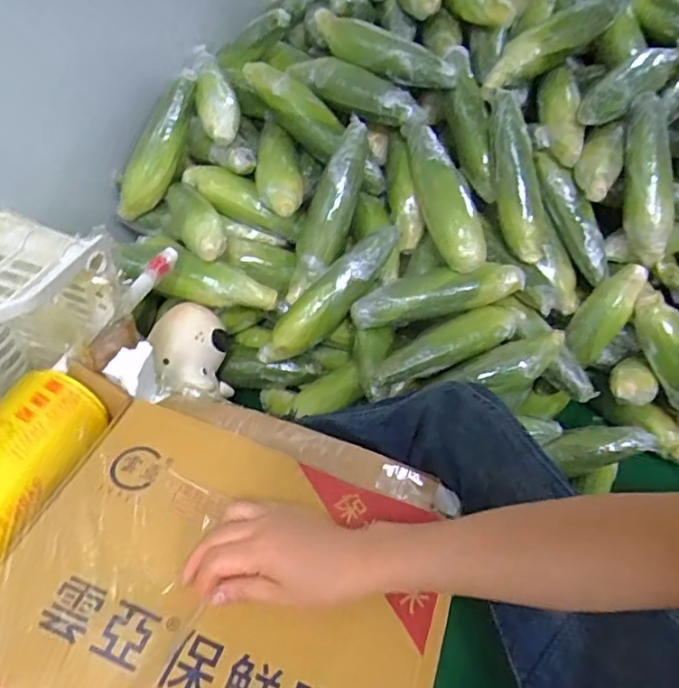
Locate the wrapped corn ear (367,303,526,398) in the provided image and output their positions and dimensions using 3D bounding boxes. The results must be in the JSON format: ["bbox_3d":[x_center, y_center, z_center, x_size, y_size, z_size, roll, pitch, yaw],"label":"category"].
[{"bbox_3d":[0.152,0.006,0.813,0.251,0.061,0.054,-26,51,-12],"label":"wrapped corn ear"}]

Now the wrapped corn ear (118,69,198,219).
[{"bbox_3d":[-0.273,-0.304,0.910,0.049,0.243,0.066,31,10,24],"label":"wrapped corn ear"}]

